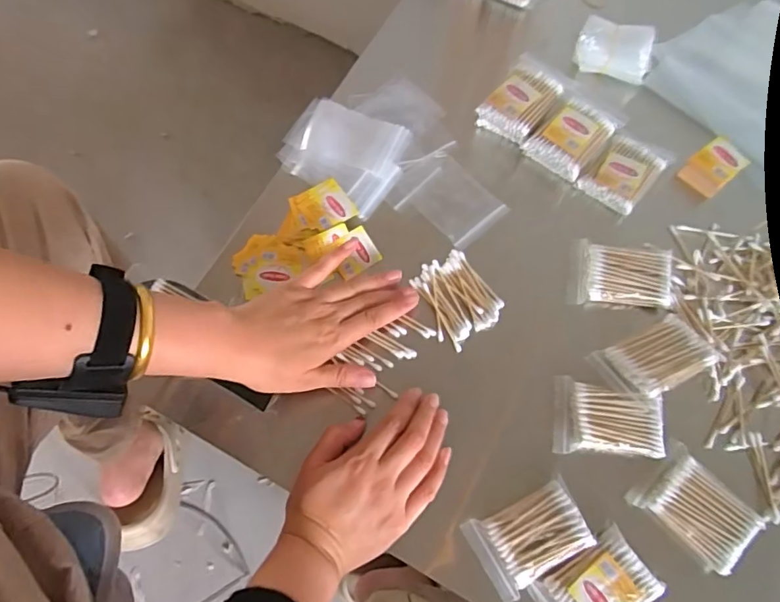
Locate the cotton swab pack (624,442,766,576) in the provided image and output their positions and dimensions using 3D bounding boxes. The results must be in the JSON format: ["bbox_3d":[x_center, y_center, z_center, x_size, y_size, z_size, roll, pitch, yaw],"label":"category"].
[{"bbox_3d":[0.248,0.170,0.417,0.065,0.016,0.083,-37,75,-12],"label":"cotton swab pack"}]

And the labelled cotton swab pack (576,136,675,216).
[{"bbox_3d":[0.234,-0.128,0.523,0.058,0.028,0.080,38,75,12],"label":"labelled cotton swab pack"}]

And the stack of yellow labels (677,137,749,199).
[{"bbox_3d":[0.320,-0.132,0.514,0.049,0.025,0.041,-41,76,-13],"label":"stack of yellow labels"}]

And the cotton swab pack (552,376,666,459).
[{"bbox_3d":[0.186,0.102,0.444,0.084,0.025,0.061,8,71,3],"label":"cotton swab pack"}]

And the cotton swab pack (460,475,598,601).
[{"bbox_3d":[0.113,0.189,0.417,0.089,0.019,0.061,-29,73,-10],"label":"cotton swab pack"}]

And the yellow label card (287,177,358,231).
[{"bbox_3d":[-0.068,-0.093,0.514,0.056,0.007,0.048,-28,73,-9],"label":"yellow label card"}]

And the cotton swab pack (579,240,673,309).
[{"bbox_3d":[0.218,-0.024,0.482,0.081,0.014,0.056,6,71,2],"label":"cotton swab pack"}]

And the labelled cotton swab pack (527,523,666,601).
[{"bbox_3d":[0.162,0.226,0.405,0.083,0.018,0.061,-35,74,-11],"label":"labelled cotton swab pack"}]

